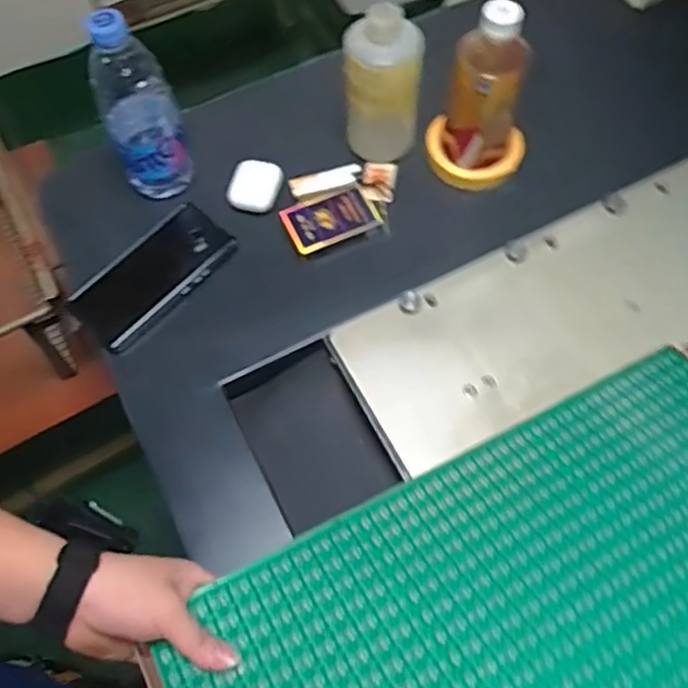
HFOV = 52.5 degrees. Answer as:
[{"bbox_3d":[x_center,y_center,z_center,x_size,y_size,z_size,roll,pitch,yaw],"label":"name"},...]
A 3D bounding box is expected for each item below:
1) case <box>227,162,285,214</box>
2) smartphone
[{"bbox_3d":[-0.093,-0.166,0.734,0.048,0.021,0.051,12,64,7],"label":"case"},{"bbox_3d":[-0.191,-0.069,0.701,0.080,0.017,0.164,39,71,19],"label":"smartphone"}]

